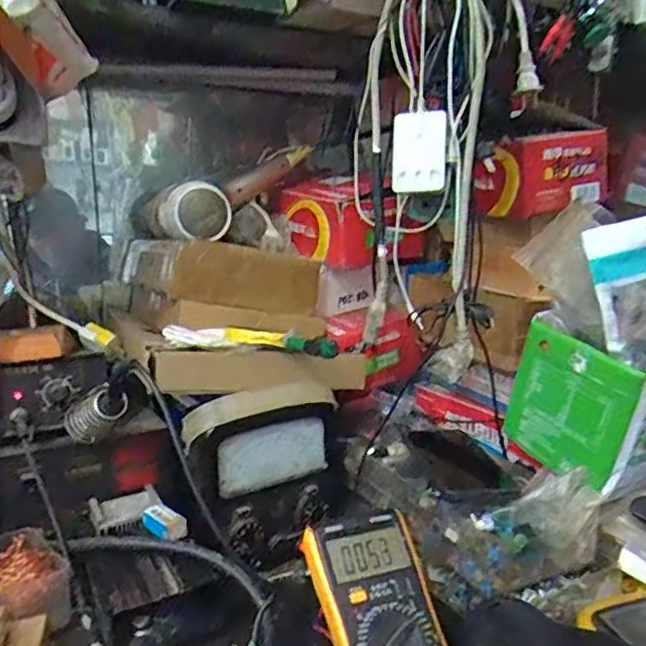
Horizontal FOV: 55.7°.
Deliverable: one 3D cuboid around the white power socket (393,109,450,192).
[{"bbox_3d":[0.096,-0.170,0.607,0.054,0.075,0.023,2,10,12],"label":"white power socket"}]

